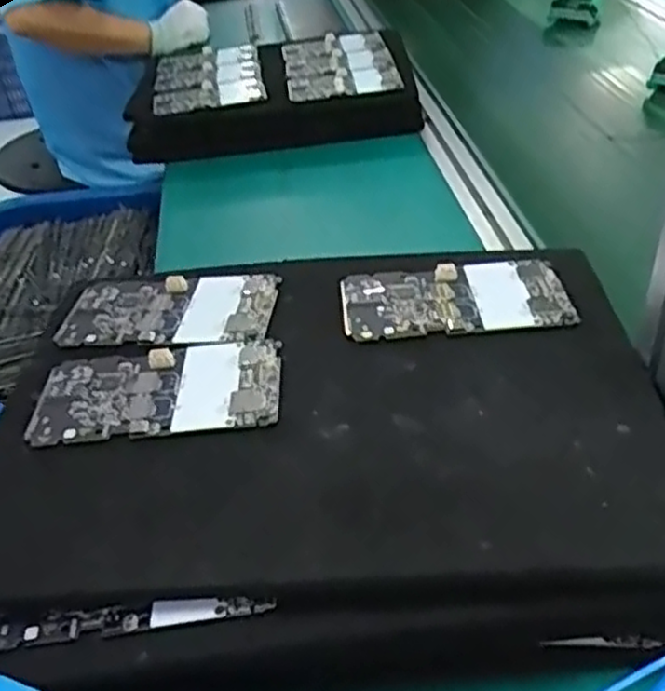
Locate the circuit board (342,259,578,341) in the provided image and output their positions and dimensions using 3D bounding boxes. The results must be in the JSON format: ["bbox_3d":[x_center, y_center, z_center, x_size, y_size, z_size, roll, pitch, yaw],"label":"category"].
[{"bbox_3d":[0.071,-0.029,0.434,0.129,0.005,0.064,-5,39,1],"label":"circuit board"}]

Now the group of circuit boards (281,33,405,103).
[{"bbox_3d":[0.006,-0.347,0.902,0.128,0.014,0.187,-8,39,-2],"label":"group of circuit boards"}]

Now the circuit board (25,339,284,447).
[{"bbox_3d":[-0.092,0.022,0.392,0.127,0.008,0.064,-4,39,3],"label":"circuit board"}]

